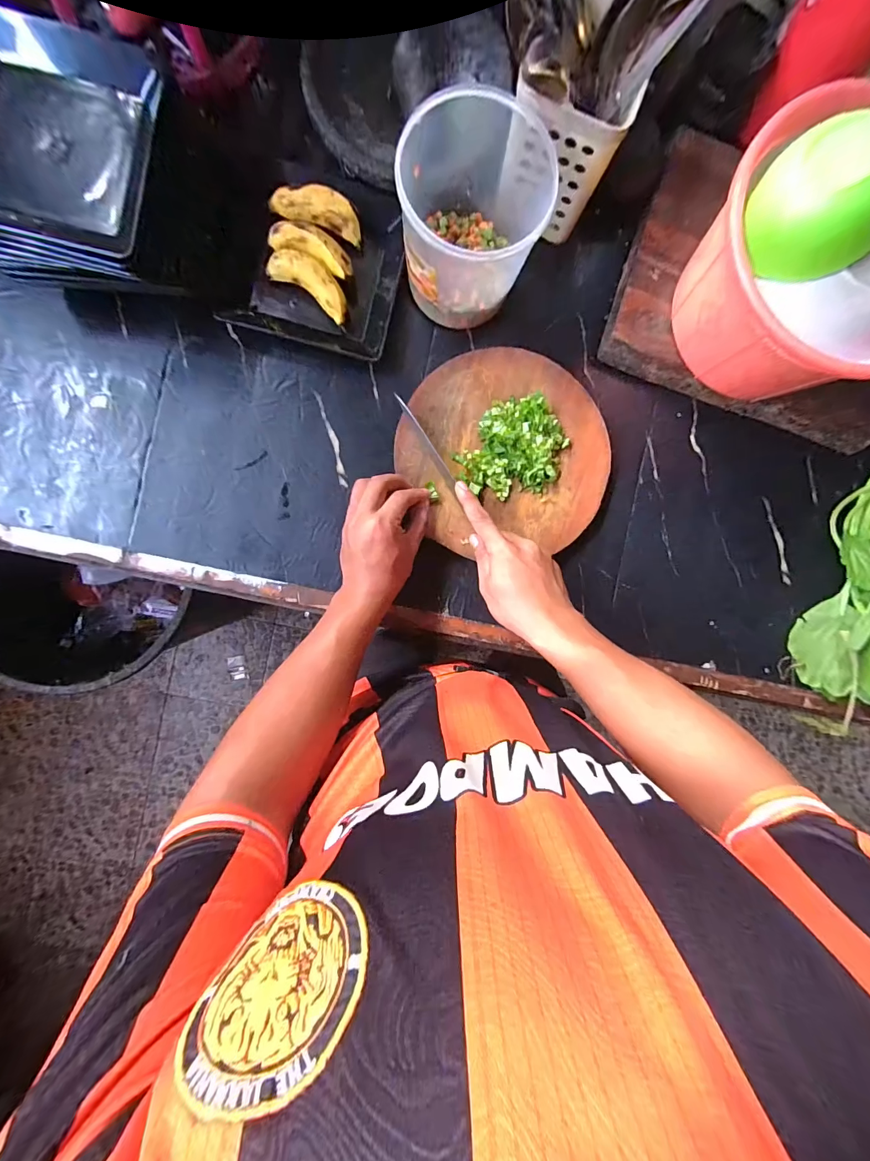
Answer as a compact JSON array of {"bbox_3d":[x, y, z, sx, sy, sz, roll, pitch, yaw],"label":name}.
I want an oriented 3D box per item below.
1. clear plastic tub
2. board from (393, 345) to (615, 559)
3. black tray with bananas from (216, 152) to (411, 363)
[{"bbox_3d":[0.032,-0.385,0.424,0.135,0.134,0.157,6,90,-4],"label":"clear plastic tub"},{"bbox_3d":[0.085,-0.158,0.474,0.252,0.021,0.234,0,91,-4],"label":"board"},{"bbox_3d":[-0.135,-0.388,0.458,0.185,0.040,0.205,13,89,-4],"label":"black tray with bananas"}]

